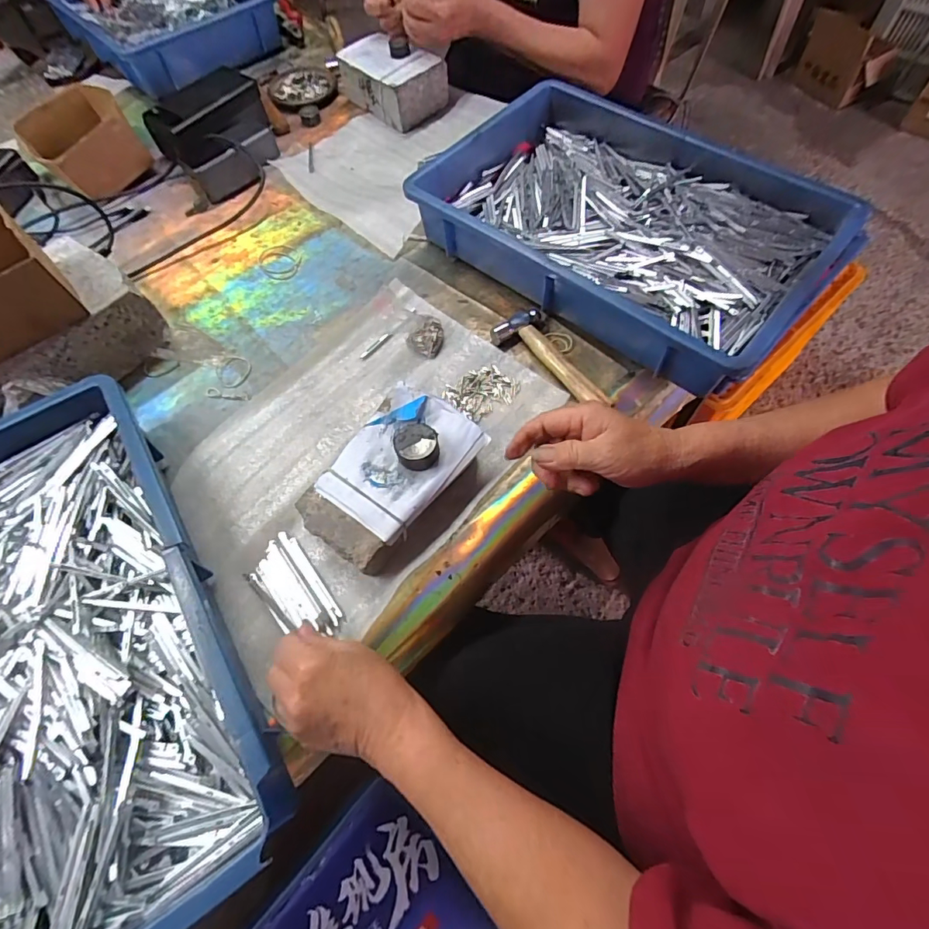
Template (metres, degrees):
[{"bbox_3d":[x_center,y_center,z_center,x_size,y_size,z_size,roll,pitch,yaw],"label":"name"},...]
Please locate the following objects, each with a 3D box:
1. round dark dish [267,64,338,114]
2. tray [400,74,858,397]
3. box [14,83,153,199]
[{"bbox_3d":[-0.274,-0.638,0.810,0.112,0.015,0.142,-17,63,-6],"label":"round dark dish"},{"bbox_3d":[0.180,-0.282,0.567,0.426,0.087,0.280,38,70,20],"label":"tray"},{"bbox_3d":[-0.554,-0.465,0.694,0.135,0.064,0.147,-37,67,-15],"label":"box"}]

